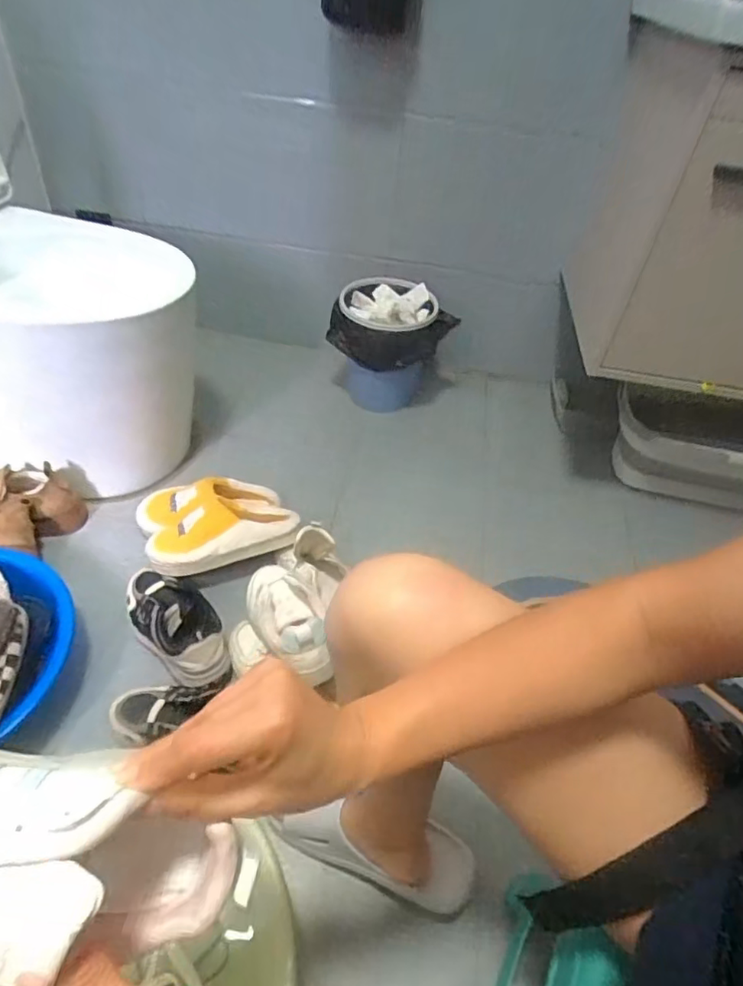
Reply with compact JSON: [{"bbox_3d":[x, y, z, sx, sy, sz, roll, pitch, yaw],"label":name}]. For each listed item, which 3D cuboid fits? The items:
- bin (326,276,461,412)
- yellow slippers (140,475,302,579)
[{"bbox_3d":[0.030,-0.326,1.306,0.265,0.258,0.221,-1,45,-8],"label":"bin"},{"bbox_3d":[-0.272,0.047,0.991,0.250,0.104,0.197,-12,47,-19],"label":"yellow slippers"}]

